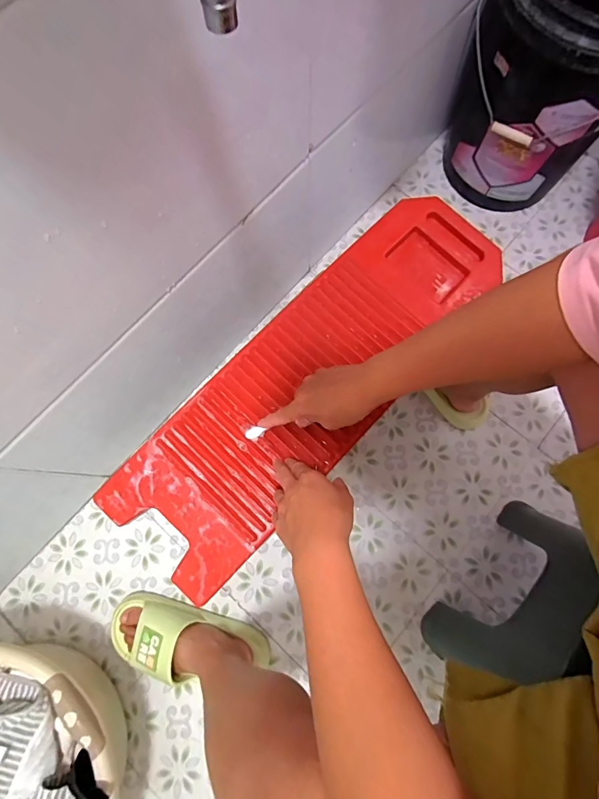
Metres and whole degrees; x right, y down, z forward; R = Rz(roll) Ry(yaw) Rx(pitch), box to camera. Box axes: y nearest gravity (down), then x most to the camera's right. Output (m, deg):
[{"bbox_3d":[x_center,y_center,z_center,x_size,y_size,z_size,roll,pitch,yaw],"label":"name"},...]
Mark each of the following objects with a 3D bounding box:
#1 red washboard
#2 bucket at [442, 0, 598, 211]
[{"bbox_3d":[0.028,-0.041,0.510,0.194,0.030,0.641,41,80,9],"label":"red washboard"},{"bbox_3d":[0.479,-0.623,0.735,0.307,0.382,0.330,0,77,0],"label":"bucket"}]

